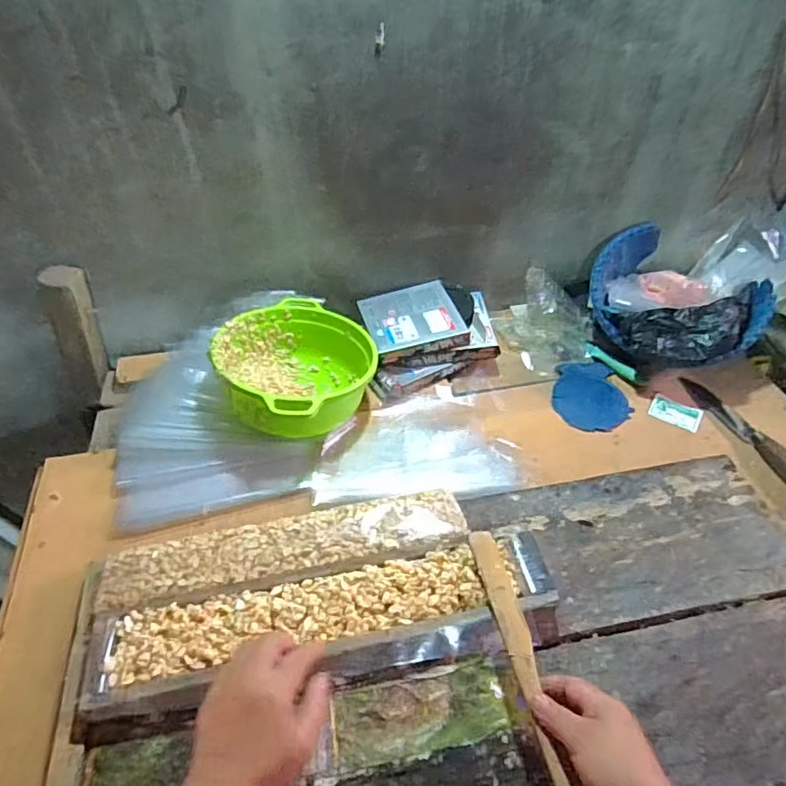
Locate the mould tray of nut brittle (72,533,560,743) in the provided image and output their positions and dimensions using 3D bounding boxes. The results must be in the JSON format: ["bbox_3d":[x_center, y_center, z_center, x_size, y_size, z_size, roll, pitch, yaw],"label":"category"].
[{"bbox_3d":[-0.058,0.217,0.512,0.426,0.043,0.101,-7,50,-8],"label":"mould tray of nut brittle"}]

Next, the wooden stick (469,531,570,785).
[{"bbox_3d":[0.108,0.217,0.479,0.028,0.009,0.218,-7,43,-5],"label":"wooden stick"}]

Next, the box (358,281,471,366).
[{"bbox_3d":[0.029,-0.114,0.826,0.137,0.026,0.139,-13,51,-9],"label":"box"}]

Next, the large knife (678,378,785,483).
[{"bbox_3d":[0.480,0.056,0.729,0.033,0.032,0.239,-17,52,-13],"label":"large knife"}]

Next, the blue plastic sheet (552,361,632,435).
[{"bbox_3d":[0.285,0.004,0.801,0.106,0.006,0.129,-6,50,-4],"label":"blue plastic sheet"}]

